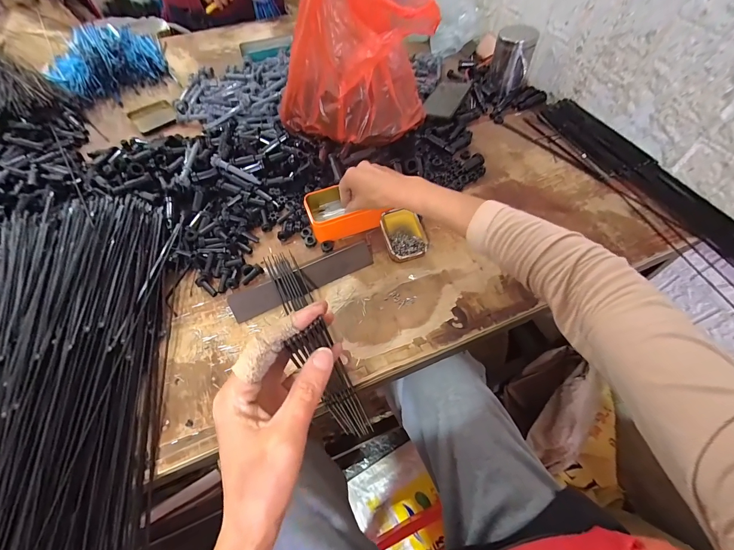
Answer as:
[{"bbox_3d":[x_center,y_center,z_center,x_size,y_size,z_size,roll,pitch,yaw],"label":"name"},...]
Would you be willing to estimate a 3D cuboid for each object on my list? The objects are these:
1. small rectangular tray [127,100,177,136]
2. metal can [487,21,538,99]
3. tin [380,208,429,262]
[{"bbox_3d":[-0.482,-0.358,0.756,0.090,0.016,0.091,-35,62,-19],"label":"small rectangular tray"},{"bbox_3d":[0.304,-0.454,0.709,0.075,0.114,0.075,-1,56,1],"label":"metal can"},{"bbox_3d":[0.059,-0.065,0.539,0.064,0.025,0.086,-16,57,-9],"label":"tin"}]

